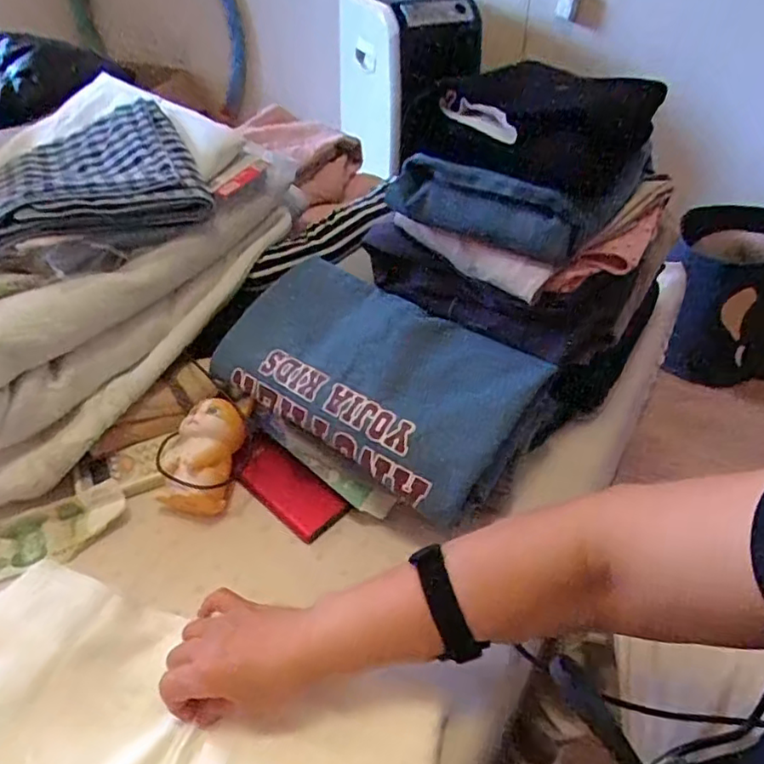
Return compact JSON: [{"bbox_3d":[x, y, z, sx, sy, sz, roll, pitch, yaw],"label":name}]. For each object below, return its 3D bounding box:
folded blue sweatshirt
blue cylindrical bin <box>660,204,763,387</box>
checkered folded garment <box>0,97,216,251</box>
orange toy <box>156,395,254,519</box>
[{"bbox_3d":[-0.016,-0.012,0.610,0.307,0.091,0.197,27,48,23],"label":"folded blue sweatshirt"},{"bbox_3d":[0.836,-0.206,1.478,0.287,0.370,0.323,32,50,27],"label":"blue cylindrical bin"},{"bbox_3d":[-0.337,-0.226,0.668,0.238,0.057,0.232,-22,49,-24],"label":"checkered folded garment"},{"bbox_3d":[-0.179,0.070,0.594,0.077,0.065,0.109,8,44,5],"label":"orange toy"}]

